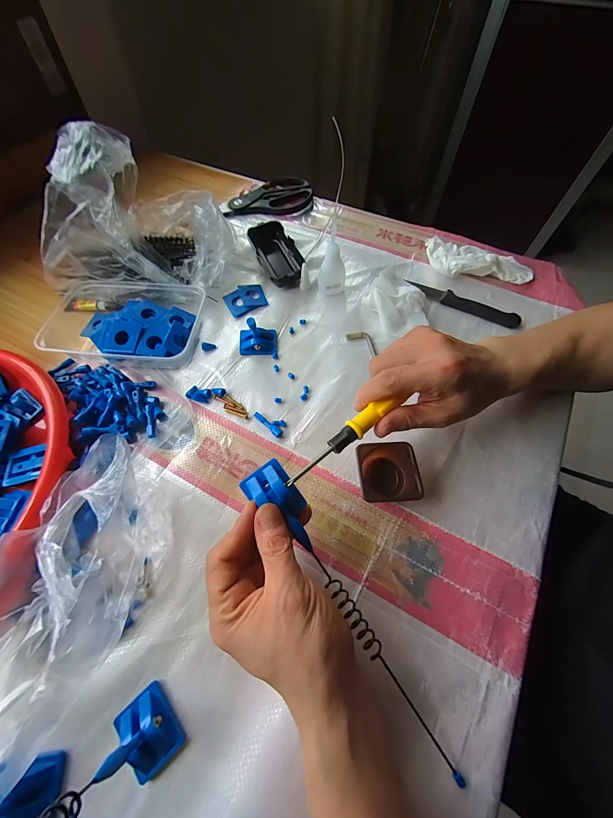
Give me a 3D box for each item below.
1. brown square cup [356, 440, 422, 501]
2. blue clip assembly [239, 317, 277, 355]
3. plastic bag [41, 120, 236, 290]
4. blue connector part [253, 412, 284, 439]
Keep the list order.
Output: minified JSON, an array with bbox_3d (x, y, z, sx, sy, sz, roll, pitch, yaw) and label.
[{"bbox_3d":[0.074,0.058,0.279,0.053,0.025,0.058,-4,64,0],"label":"brown square cup"},{"bbox_3d":[-0.060,-0.089,0.346,0.044,0.044,0.033,-1,64,1],"label":"blue clip assembly"},{"bbox_3d":[-0.209,-0.242,0.368,0.221,0.140,0.172,-6,64,-1],"label":"plastic bag"},{"bbox_3d":[-0.041,0.016,0.314,0.040,0.007,0.010,36,70,18],"label":"blue connector part"}]

